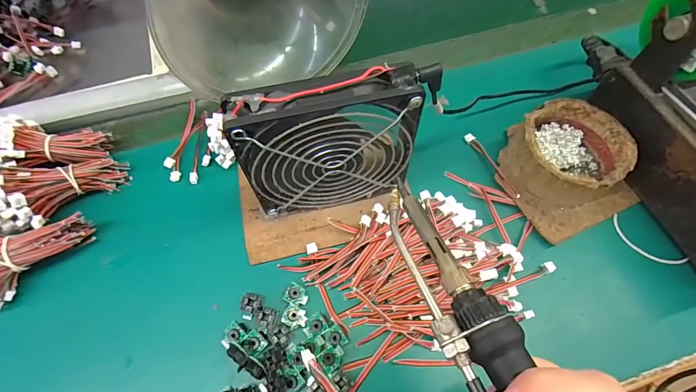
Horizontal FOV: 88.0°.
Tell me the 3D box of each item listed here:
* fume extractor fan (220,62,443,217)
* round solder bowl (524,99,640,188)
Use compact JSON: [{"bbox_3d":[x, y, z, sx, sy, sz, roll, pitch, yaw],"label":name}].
[{"bbox_3d":[-0.009,-0.029,0.257,0.123,0.129,0.027,-11,65,-4],"label":"fume extractor fan"},{"bbox_3d":[0.185,-0.037,0.300,0.079,0.038,0.082,0,64,1],"label":"round solder bowl"}]

